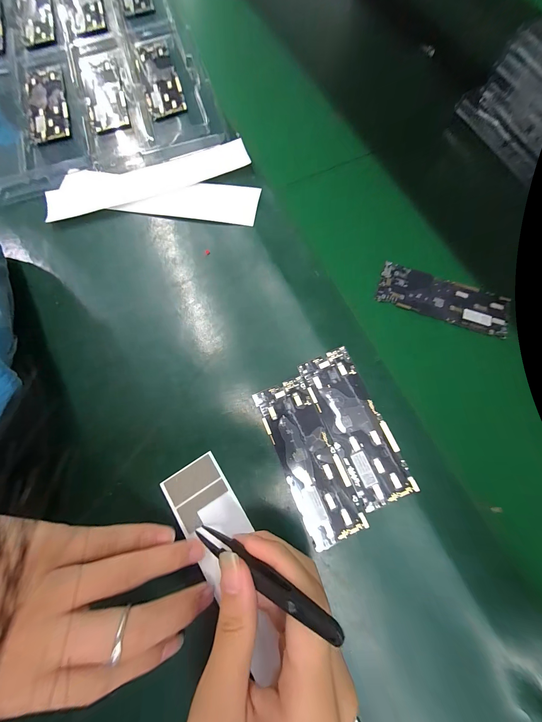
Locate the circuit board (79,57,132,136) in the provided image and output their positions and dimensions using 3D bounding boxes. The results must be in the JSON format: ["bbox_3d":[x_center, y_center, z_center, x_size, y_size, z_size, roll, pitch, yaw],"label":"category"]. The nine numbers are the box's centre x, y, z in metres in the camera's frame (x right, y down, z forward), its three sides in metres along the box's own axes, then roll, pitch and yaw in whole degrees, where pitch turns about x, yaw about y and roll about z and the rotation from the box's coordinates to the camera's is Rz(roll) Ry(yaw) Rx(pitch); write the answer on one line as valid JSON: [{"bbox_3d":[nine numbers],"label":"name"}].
[{"bbox_3d":[-0.205,-0.328,0.308,0.046,0.008,0.130,-17,77,-5],"label":"circuit board"}]

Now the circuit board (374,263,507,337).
[{"bbox_3d":[0.165,-0.060,0.241,0.121,0.004,0.044,18,77,4],"label":"circuit board"}]

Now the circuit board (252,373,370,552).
[{"bbox_3d":[0.029,0.077,0.199,0.044,0.004,0.123,-23,77,-6],"label":"circuit board"}]

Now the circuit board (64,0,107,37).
[{"bbox_3d":[-0.259,-0.497,0.348,0.050,0.007,0.138,-19,77,-5],"label":"circuit board"}]

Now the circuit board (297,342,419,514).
[{"bbox_3d":[0.067,0.052,0.204,0.044,0.004,0.122,-23,77,-6],"label":"circuit board"}]

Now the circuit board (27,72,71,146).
[{"bbox_3d":[-0.270,-0.308,0.304,0.044,0.007,0.112,-15,77,-4],"label":"circuit board"}]

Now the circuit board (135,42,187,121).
[{"bbox_3d":[-0.137,-0.348,0.308,0.044,0.006,0.123,-16,77,-4],"label":"circuit board"}]

